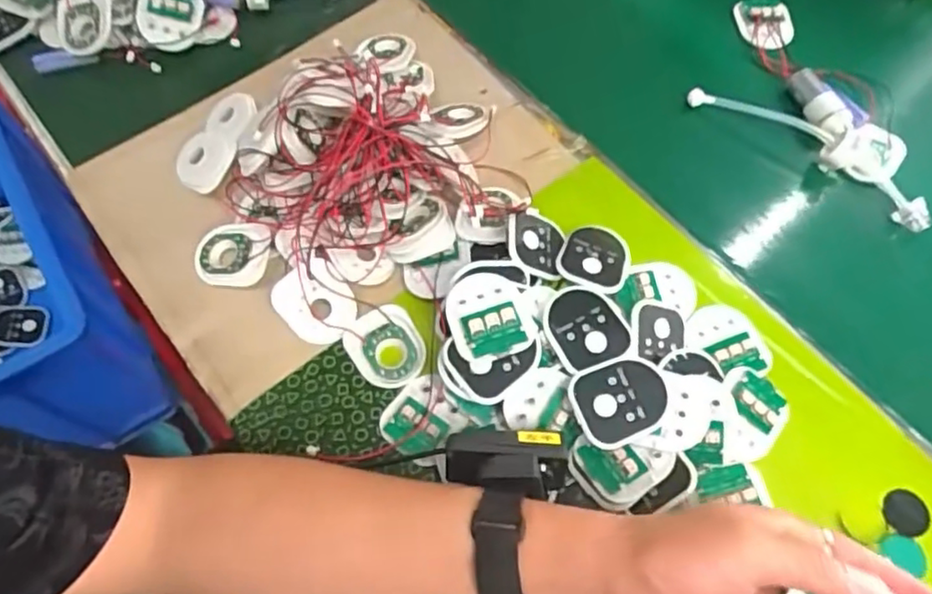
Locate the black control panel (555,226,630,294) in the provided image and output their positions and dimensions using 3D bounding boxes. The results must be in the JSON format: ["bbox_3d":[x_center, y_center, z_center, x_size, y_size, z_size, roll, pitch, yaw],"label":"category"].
[{"bbox_3d":[0.093,-0.029,0.455,0.048,0.009,0.058,25,66,10],"label":"black control panel"}]

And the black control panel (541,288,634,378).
[{"bbox_3d":[0.076,0.018,0.400,0.048,0.009,0.055,-23,71,-6],"label":"black control panel"}]

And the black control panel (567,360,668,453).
[{"bbox_3d":[0.091,0.061,0.377,0.053,0.005,0.045,-23,67,1],"label":"black control panel"}]

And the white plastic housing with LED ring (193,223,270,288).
[{"bbox_3d":[-0.165,-0.030,0.455,0.059,0.011,0.047,0,76,19],"label":"white plastic housing with LED ring"}]

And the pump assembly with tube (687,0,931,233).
[{"bbox_3d":[0.302,-0.164,0.531,0.217,0.033,0.137,37,68,15],"label":"pump assembly with tube"}]

